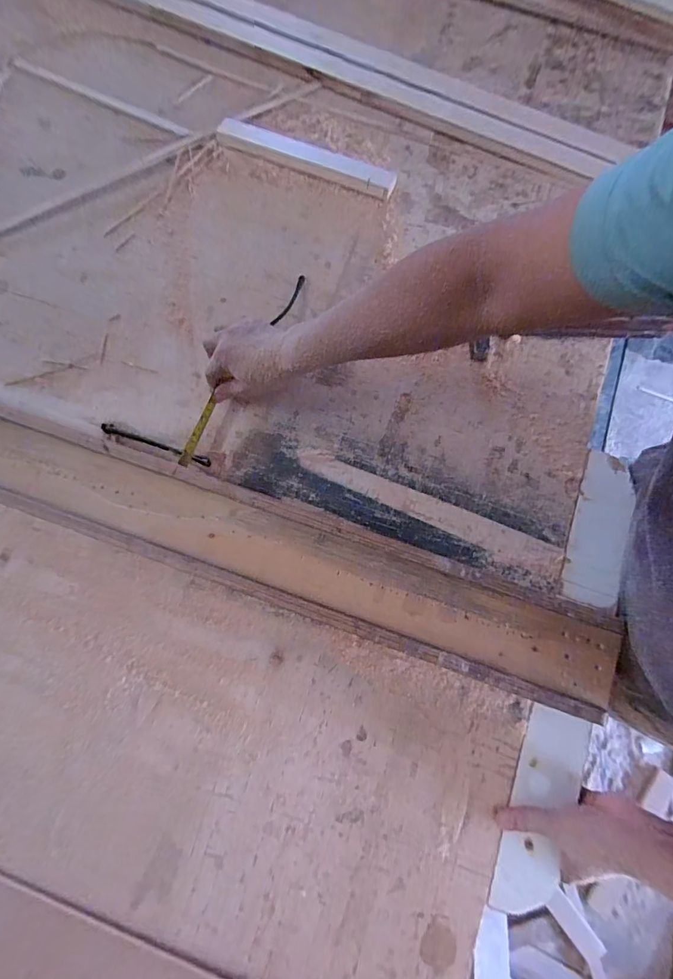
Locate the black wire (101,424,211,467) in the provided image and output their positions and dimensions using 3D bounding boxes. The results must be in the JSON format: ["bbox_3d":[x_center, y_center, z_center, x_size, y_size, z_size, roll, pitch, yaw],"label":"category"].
[{"bbox_3d":[-0.252,-0.063,0.560,0.164,0.014,0.012,18,80,4],"label":"black wire"}]

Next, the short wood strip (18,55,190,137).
[{"bbox_3d":[-0.383,-0.641,0.663,0.338,0.009,0.018,26,81,5],"label":"short wood strip"}]

